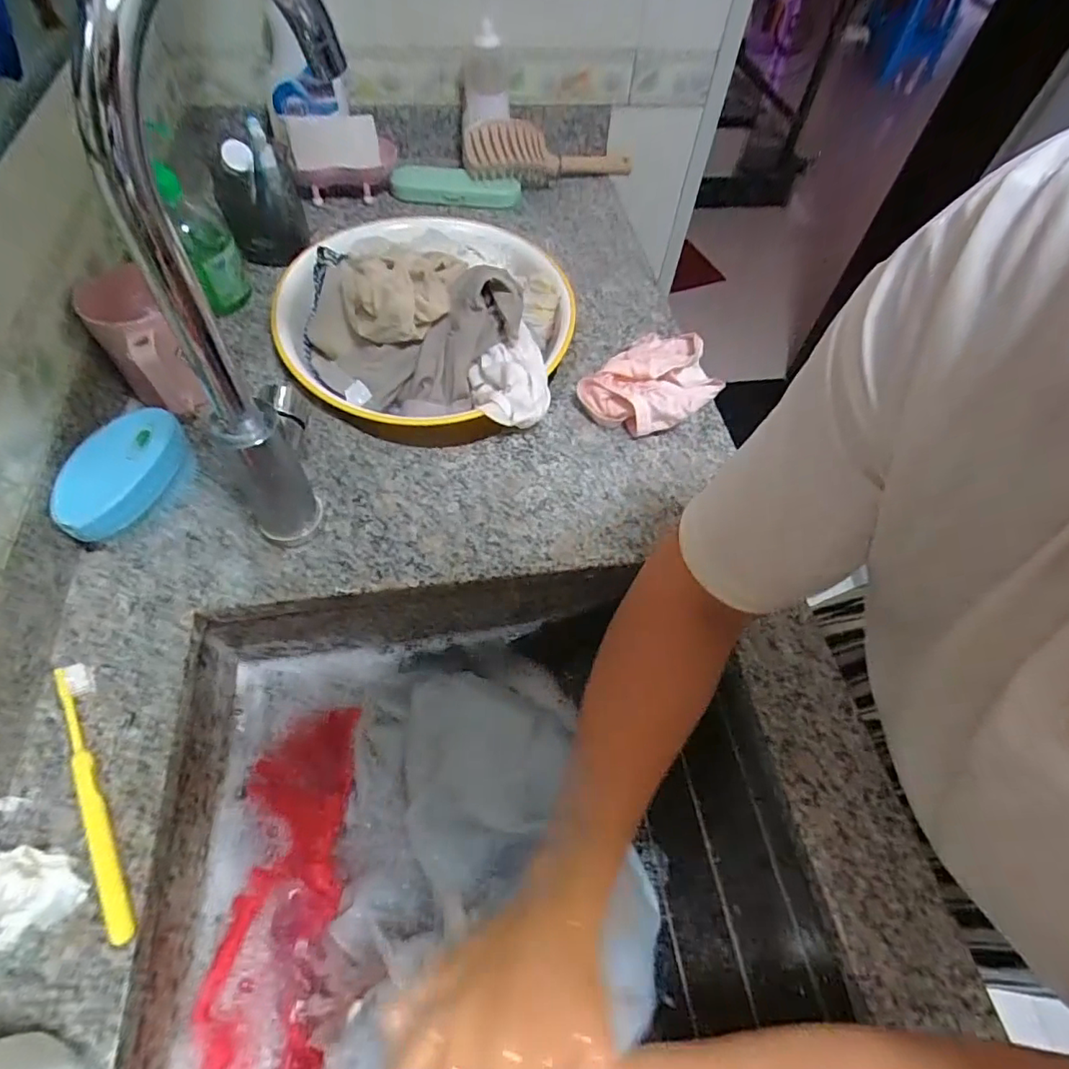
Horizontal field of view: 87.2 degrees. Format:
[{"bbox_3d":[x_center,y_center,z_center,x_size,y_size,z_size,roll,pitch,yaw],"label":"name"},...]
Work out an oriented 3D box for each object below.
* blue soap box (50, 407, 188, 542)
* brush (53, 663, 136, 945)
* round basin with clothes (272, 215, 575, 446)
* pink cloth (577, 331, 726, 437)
[{"bbox_3d":[-0.317,-0.041,0.443,0.069,0.050,0.115,9,57,2],"label":"blue soap box"},{"bbox_3d":[-0.273,0.157,0.347,0.016,0.012,0.176,-25,62,-19],"label":"brush"},{"bbox_3d":[-0.110,-0.244,0.573,0.281,0.094,0.314,-2,57,-5],"label":"round basin with clothes"},{"bbox_3d":[0.124,-0.156,0.564,0.101,0.038,0.146,37,62,18],"label":"pink cloth"}]

